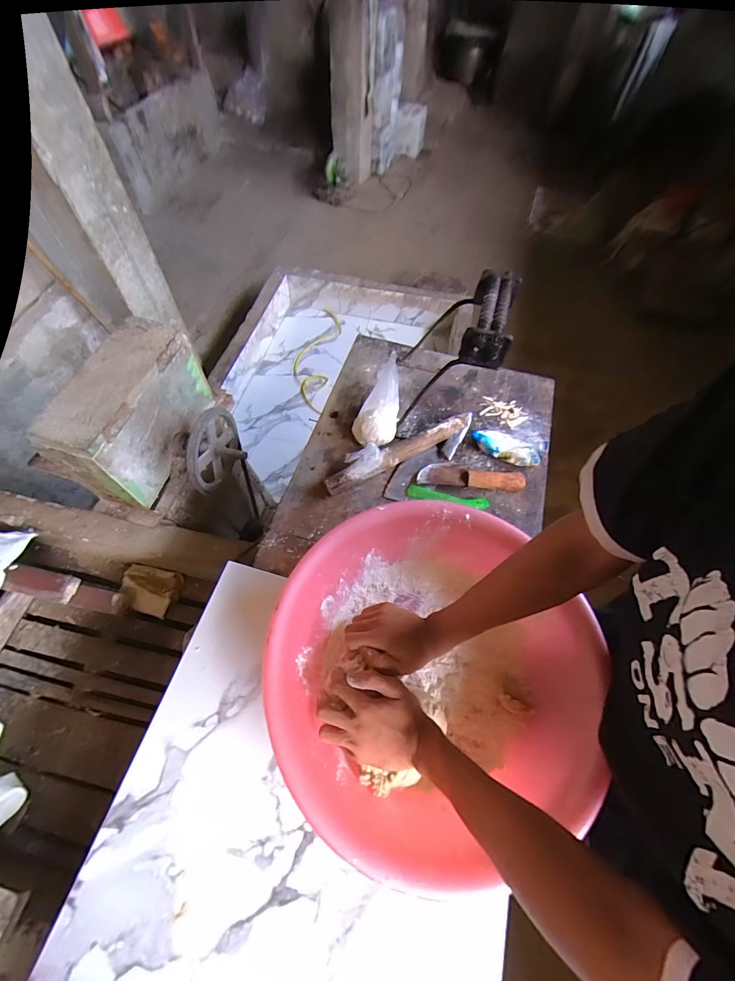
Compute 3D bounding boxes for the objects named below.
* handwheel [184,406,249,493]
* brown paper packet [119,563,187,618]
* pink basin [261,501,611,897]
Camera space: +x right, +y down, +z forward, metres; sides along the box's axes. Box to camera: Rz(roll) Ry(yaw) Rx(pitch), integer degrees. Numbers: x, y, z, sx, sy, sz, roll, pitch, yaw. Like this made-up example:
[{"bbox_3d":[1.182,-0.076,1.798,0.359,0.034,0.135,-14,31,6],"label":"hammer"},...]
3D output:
[{"bbox_3d":[-0.345,-0.094,0.900,0.071,0.173,0.193,11,87,9],"label":"handwheel"},{"bbox_3d":[-0.561,0.254,0.961,0.138,0.039,0.112,9,60,6],"label":"brown paper packet"},{"bbox_3d":[0.077,0.227,0.511,0.390,0.132,0.387,0,60,0],"label":"pink basin"}]

